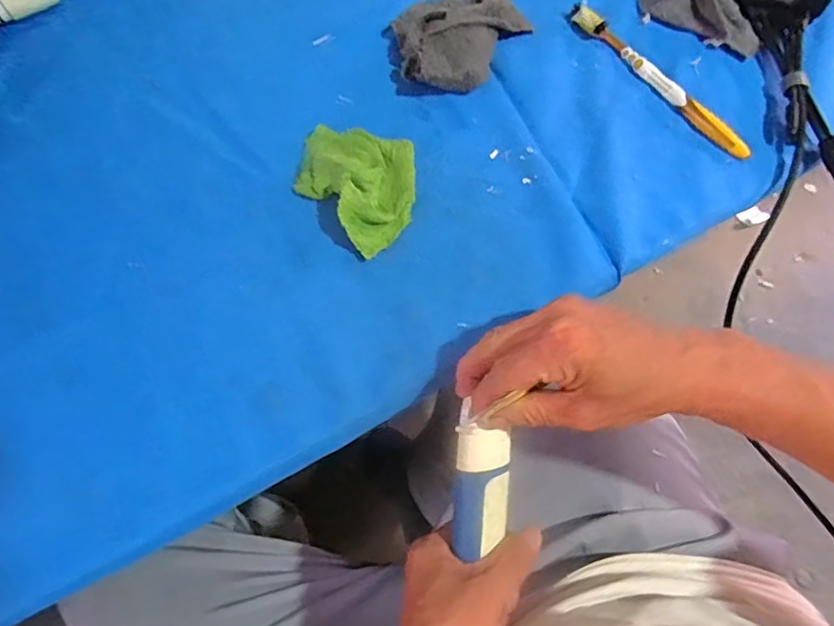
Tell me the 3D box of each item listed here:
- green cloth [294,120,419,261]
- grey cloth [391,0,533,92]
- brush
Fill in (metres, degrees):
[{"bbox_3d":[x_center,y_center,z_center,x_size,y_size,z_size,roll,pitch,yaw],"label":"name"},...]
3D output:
[{"bbox_3d":[-0.041,-0.103,0.424,0.080,0.030,0.104,-41,72,-15],"label":"green cloth"},{"bbox_3d":[0.034,-0.230,0.467,0.111,0.032,0.088,-34,71,-13],"label":"grey cloth"},{"bbox_3d":[0.194,-0.189,0.459,0.015,0.017,0.183,-37,71,-14],"label":"brush"}]

